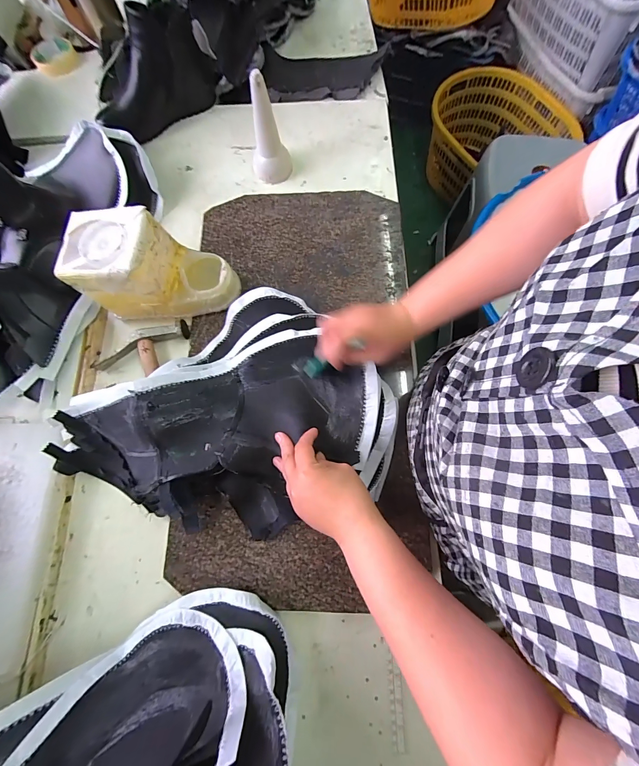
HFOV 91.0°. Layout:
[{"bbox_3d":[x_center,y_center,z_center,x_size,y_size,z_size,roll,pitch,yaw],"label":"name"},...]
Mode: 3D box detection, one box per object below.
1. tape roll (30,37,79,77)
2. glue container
[{"bbox_3d":[-0.579,-0.714,0.690,0.088,0.027,0.097,-37,75,-9],"label":"tape roll"},{"bbox_3d":[-0.234,-0.166,0.455,0.208,0.117,0.099,2,74,2],"label":"glue container"}]

